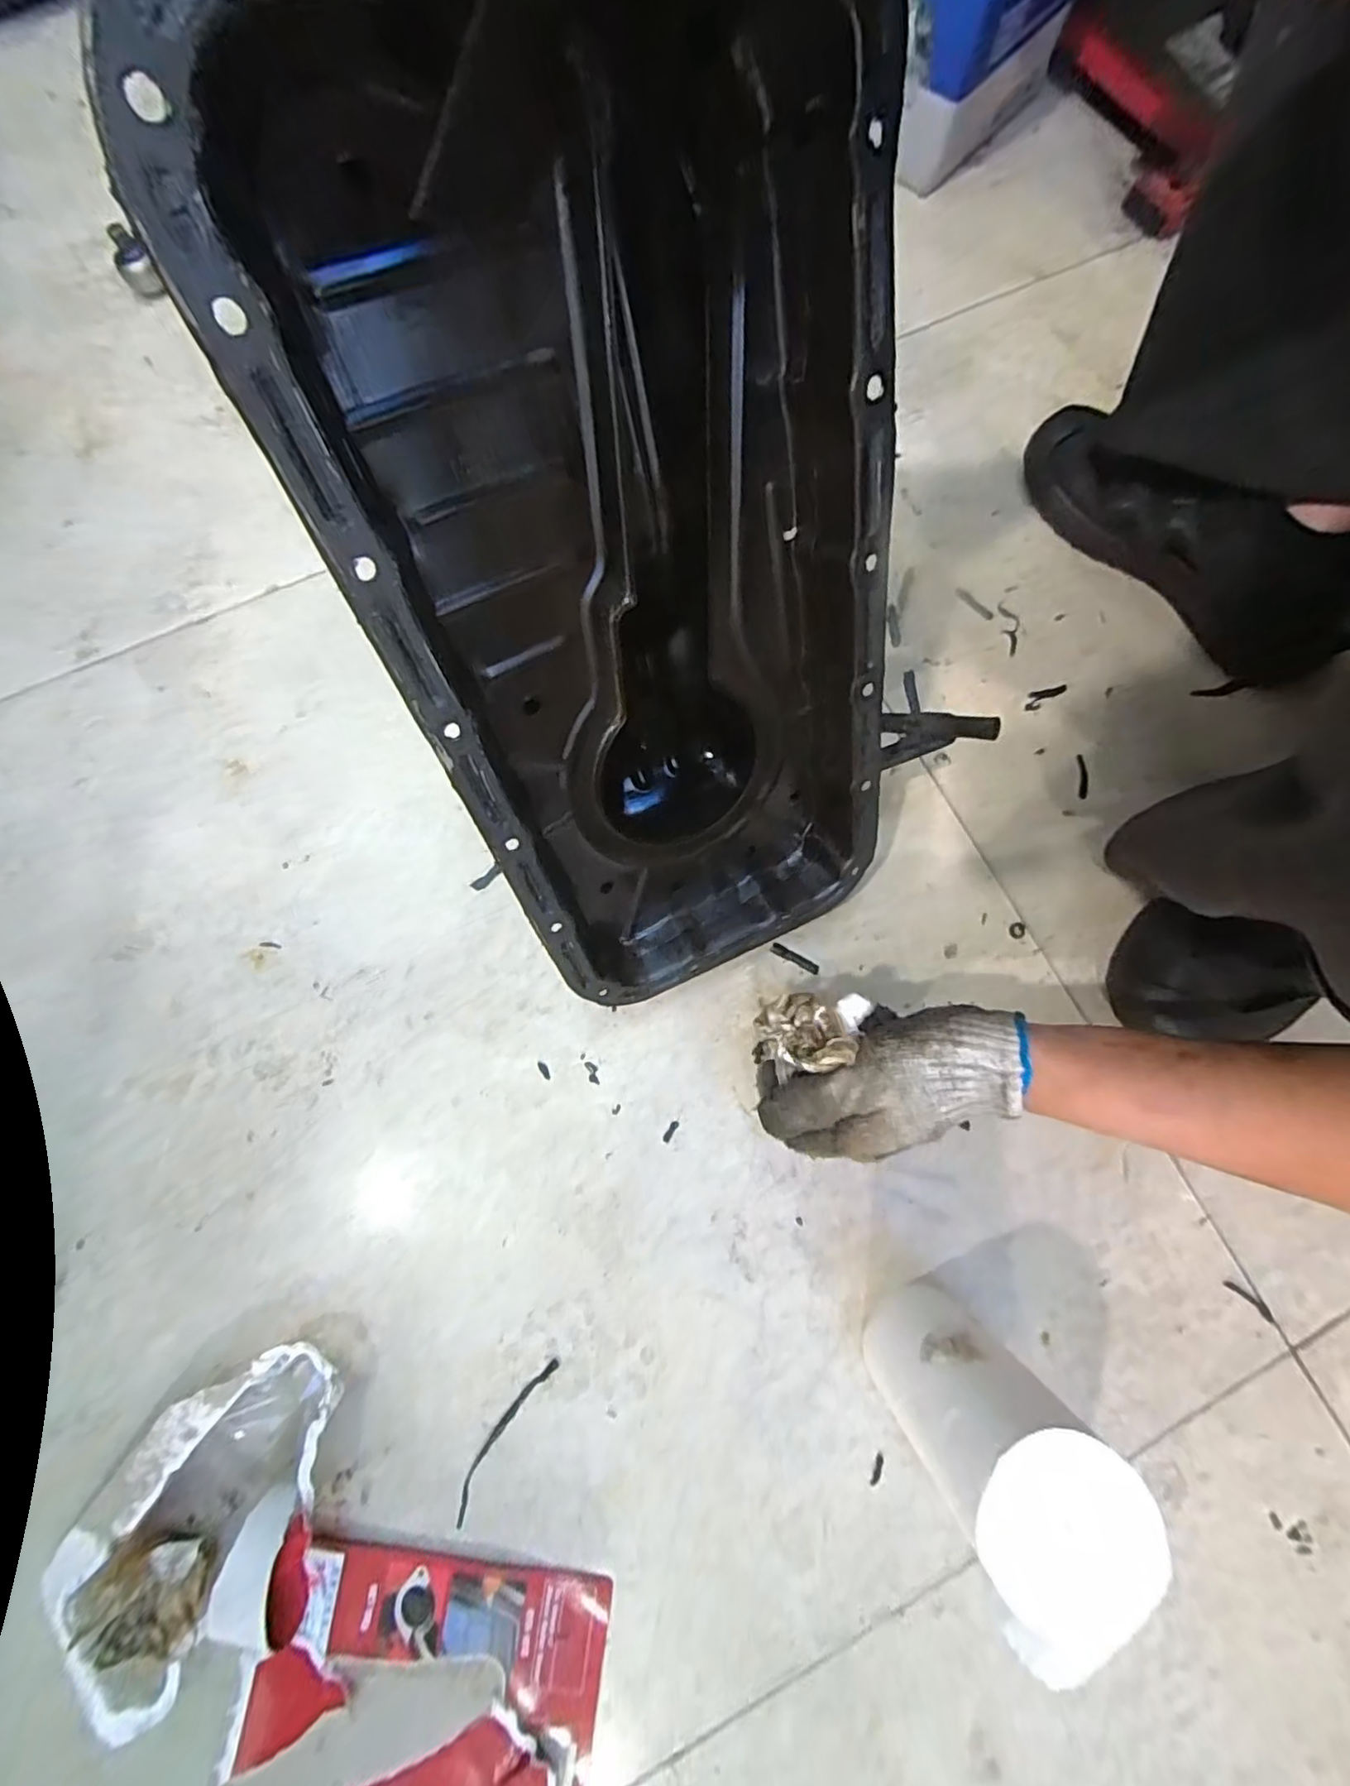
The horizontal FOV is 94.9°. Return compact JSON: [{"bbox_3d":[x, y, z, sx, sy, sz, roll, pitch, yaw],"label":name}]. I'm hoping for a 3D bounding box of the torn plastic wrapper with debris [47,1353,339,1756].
[{"bbox_3d":[-0.268,0.349,0.351,0.102,0.041,0.190,35,80,7],"label":"torn plastic wrapper with debris"}]

